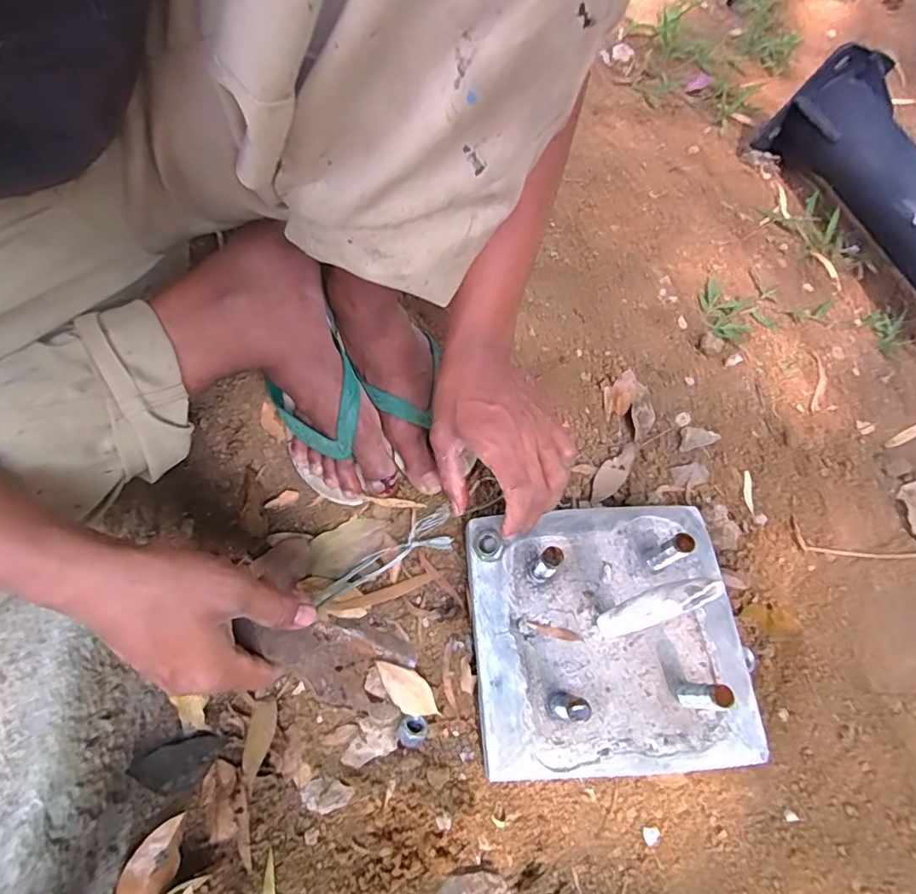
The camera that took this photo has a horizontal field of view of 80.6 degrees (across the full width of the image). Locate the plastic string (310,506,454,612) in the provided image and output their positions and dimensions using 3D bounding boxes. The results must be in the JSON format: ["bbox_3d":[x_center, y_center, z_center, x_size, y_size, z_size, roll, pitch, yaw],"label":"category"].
[{"bbox_3d":[-0.065,0.106,0.496,0.143,0.010,0.035,-30,71,-6],"label":"plastic string"}]

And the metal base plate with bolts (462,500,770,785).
[{"bbox_3d":[0.118,0.135,0.402,0.210,0.065,0.196,-3,67,-2],"label":"metal base plate with bolts"}]

